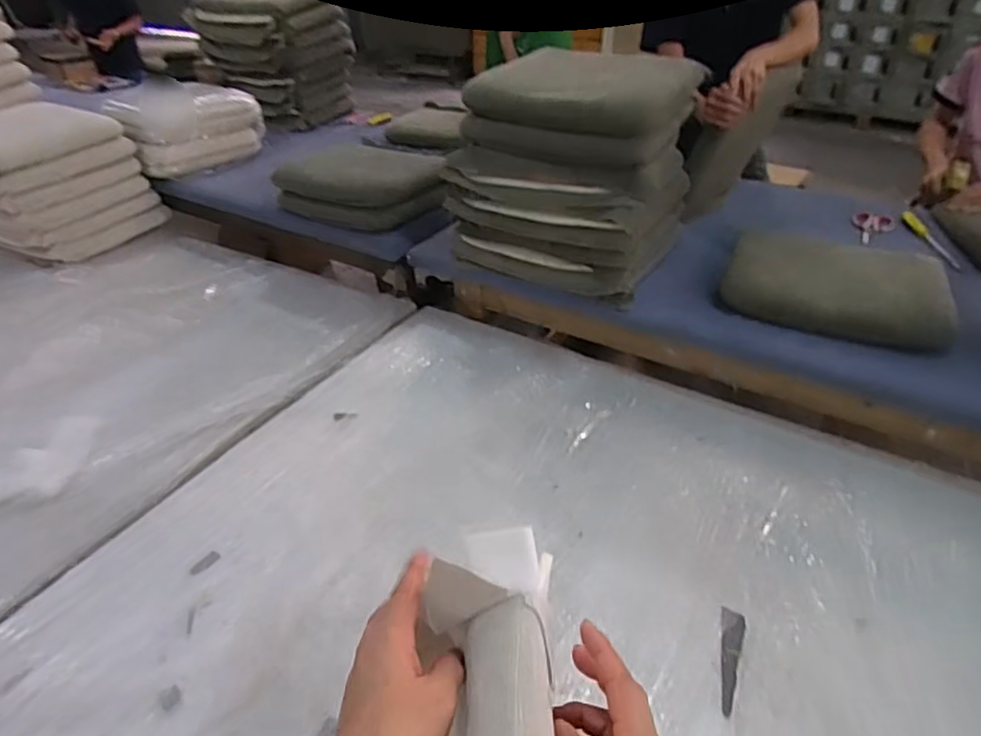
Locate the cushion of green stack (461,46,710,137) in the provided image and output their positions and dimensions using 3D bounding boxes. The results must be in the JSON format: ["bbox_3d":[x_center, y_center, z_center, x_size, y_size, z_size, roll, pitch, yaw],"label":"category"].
[{"bbox_3d":[0.217,-0.632,1.363,0.428,0.090,0.388,16,40,22],"label":"cushion of green stack"}]

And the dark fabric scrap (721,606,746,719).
[{"bbox_3d":[0.342,0.412,0.867,0.032,0.007,0.161,10,39,14],"label":"dark fabric scrap"}]

